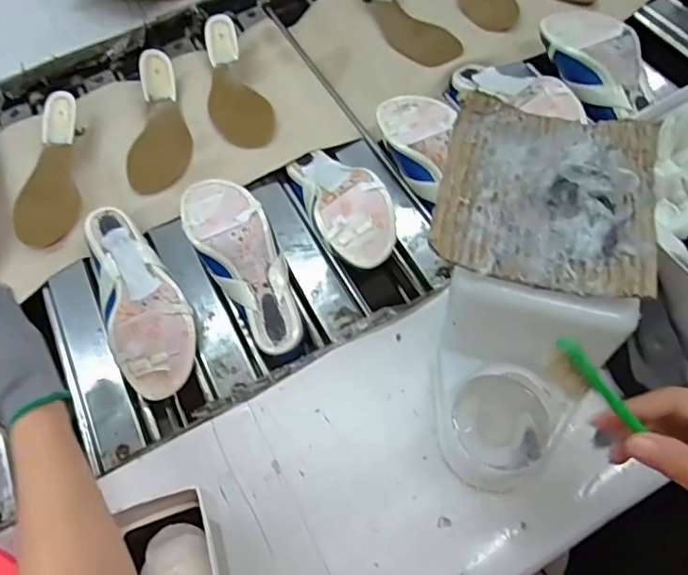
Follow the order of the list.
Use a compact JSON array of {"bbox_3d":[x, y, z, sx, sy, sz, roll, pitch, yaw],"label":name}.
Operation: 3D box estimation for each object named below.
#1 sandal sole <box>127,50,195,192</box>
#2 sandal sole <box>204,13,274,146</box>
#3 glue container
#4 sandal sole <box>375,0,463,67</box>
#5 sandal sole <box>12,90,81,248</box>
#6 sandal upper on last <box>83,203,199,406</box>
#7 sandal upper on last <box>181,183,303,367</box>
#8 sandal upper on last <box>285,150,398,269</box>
[{"bbox_3d":[-0.270,-0.234,0.738,0.091,0.043,0.220,-16,62,-5],"label":"sandal sole"},{"bbox_3d":[-0.165,-0.299,0.762,0.080,0.042,0.236,-20,62,-7],"label":"sandal sole"},{"bbox_3d":[0.128,0.086,0.421,0.128,0.169,0.116,18,64,13],"label":"glue container"},{"bbox_3d":[0.091,-0.426,0.810,0.090,0.042,0.230,-28,63,-12],"label":"sandal sole"},{"bbox_3d":[-0.401,-0.159,0.707,0.083,0.050,0.222,-8,61,-1],"label":"sandal sole"},{"bbox_3d":[-0.230,0.010,0.595,0.087,0.059,0.217,-26,63,-11],"label":"sandal upper on last"},{"bbox_3d":[-0.112,-0.029,0.599,0.085,0.051,0.230,-28,80,-11],"label":"sandal upper on last"},{"bbox_3d":[-0.008,-0.104,0.624,0.088,0.054,0.212,-27,48,-11],"label":"sandal upper on last"}]

